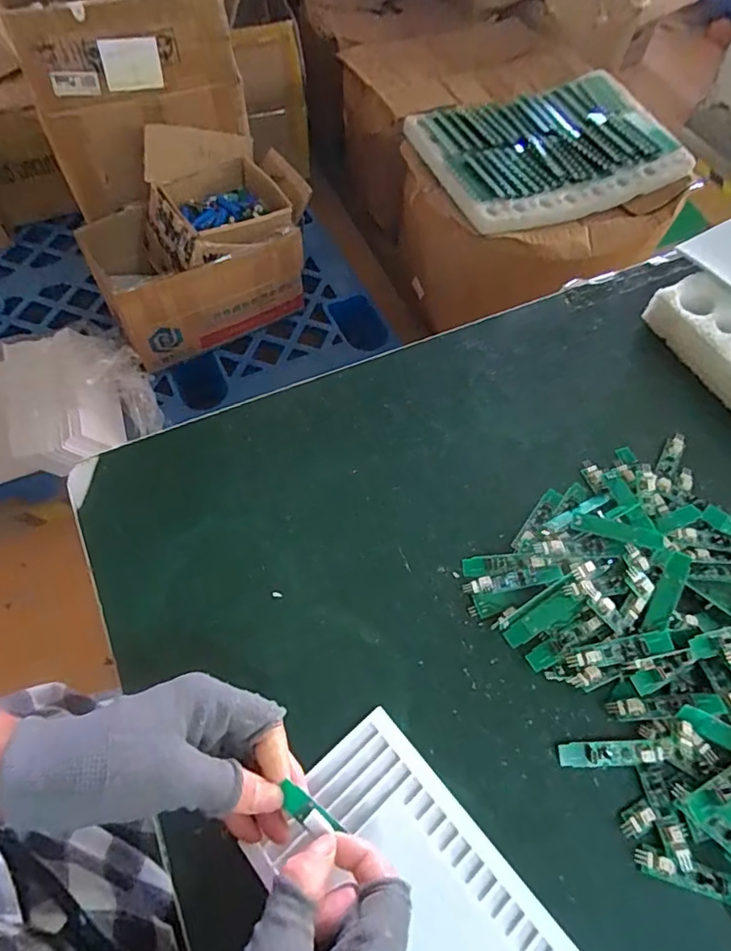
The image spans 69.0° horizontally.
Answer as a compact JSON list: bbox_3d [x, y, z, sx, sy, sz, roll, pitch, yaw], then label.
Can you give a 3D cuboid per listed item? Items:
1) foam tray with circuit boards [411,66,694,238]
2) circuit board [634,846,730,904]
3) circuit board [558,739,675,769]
[{"bbox_3d":[0.414,-0.742,1.207,0.576,0.071,0.386,-21,64,-13],"label":"foam tray with circuit boards"},{"bbox_3d":[0.187,0.228,0.302,0.064,0.005,0.013,15,62,7],"label":"circuit board"},{"bbox_3d":[0.156,0.172,0.329,0.070,0.010,0.014,0,61,-2],"label":"circuit board"}]

